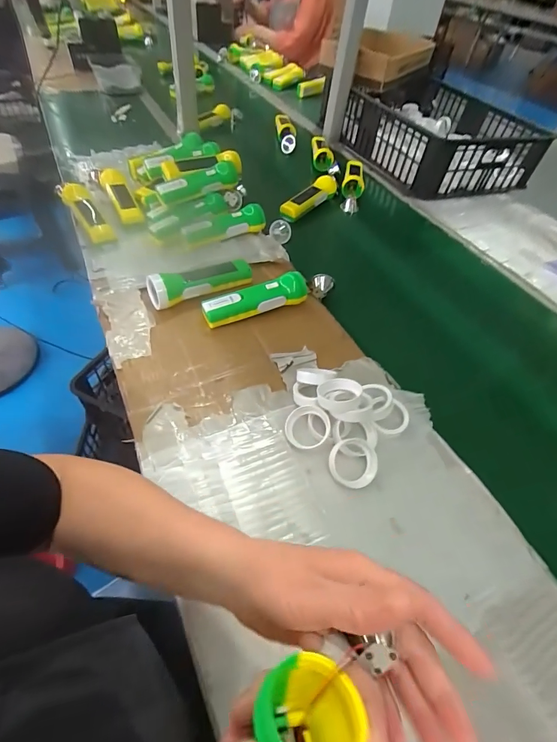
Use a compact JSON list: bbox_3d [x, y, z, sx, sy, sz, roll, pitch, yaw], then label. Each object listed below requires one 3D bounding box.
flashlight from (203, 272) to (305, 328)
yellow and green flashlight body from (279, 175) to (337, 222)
[{"bbox_3d":[-0.034,-0.109,0.566,0.165,0.045,0.037,-16,54,-18],"label":"flashlight"},{"bbox_3d":[0.073,-0.392,0.818,0.052,0.039,0.187,28,53,17],"label":"yellow and green flashlight body"}]

